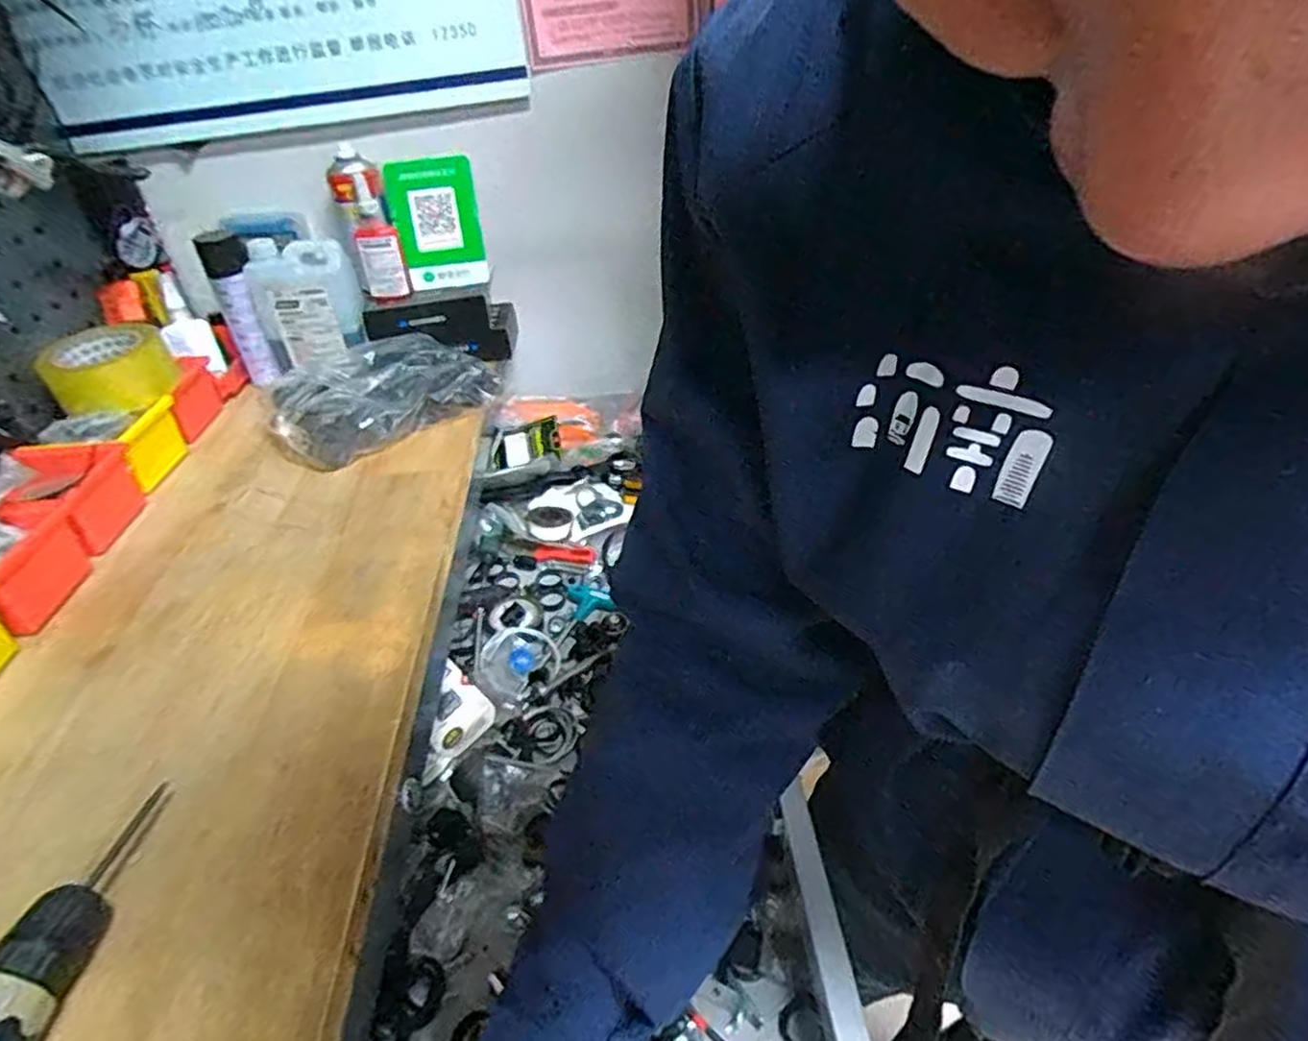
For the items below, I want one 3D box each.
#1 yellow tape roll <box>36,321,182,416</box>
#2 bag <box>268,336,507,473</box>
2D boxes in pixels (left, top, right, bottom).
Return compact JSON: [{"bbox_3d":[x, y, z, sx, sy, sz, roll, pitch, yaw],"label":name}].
[{"bbox_3d":[-0.623,-0.179,0.827,0.095,0.065,0.093,-11,39,-6],"label":"yellow tape roll"},{"bbox_3d":[-0.332,-0.155,0.882,0.253,0.072,0.154,-30,44,-31],"label":"bag"}]

